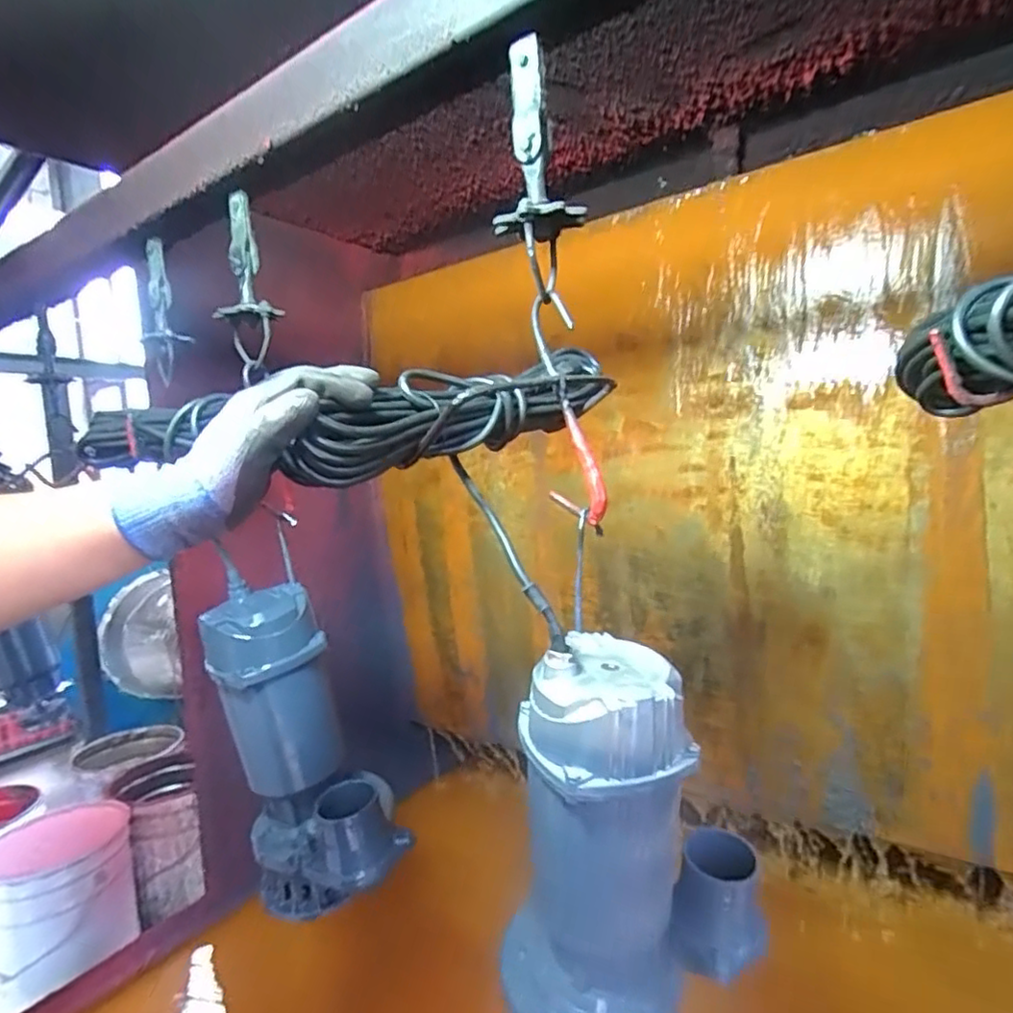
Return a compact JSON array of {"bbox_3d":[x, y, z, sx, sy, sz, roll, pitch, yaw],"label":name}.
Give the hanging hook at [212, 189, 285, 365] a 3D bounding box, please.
[{"bbox_3d":[-0.309,-0.264,0.742,0.072,0.185,0.059,-7,3,-16],"label":"hanging hook"}]

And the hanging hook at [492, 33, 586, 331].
[{"bbox_3d":[0.024,-0.262,0.513,0.069,0.212,0.061,-6,3,4],"label":"hanging hook"}]

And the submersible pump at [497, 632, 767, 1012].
[{"bbox_3d":[0.106,0.306,0.566,0.168,0.389,0.212,-4,4,39],"label":"submersible pump"}]

